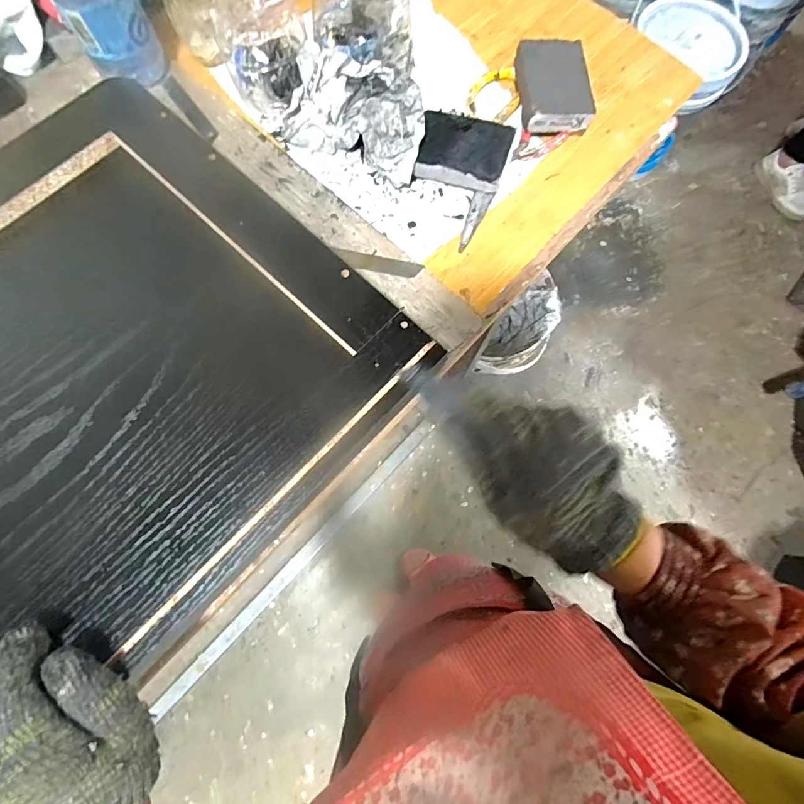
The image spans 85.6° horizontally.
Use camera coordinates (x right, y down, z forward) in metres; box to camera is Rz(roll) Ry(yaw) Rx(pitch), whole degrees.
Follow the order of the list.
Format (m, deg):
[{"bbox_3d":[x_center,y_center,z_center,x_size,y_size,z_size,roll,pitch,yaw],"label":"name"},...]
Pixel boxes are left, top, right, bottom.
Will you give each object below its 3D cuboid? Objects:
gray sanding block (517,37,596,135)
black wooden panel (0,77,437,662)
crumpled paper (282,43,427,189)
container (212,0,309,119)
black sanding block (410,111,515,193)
[{"bbox_3d":[0.163,-0.340,0.467,0.068,0.027,0.102,-2,76,-2],"label":"gray sanding block"},{"bbox_3d":[-0.367,0.091,0.299,0.386,0.036,0.735,43,79,8],"label":"black wooden panel"},{"bbox_3d":[-0.040,-0.299,0.439,0.151,0.055,0.106,27,77,5],"label":"crumpled paper"},{"bbox_3d":[-0.138,-0.349,0.437,0.088,0.081,0.087,-13,77,-5],"label":"container"},{"bbox_3d":[0.063,-0.254,0.443,0.087,0.031,0.067,18,76,3],"label":"black sanding block"}]

